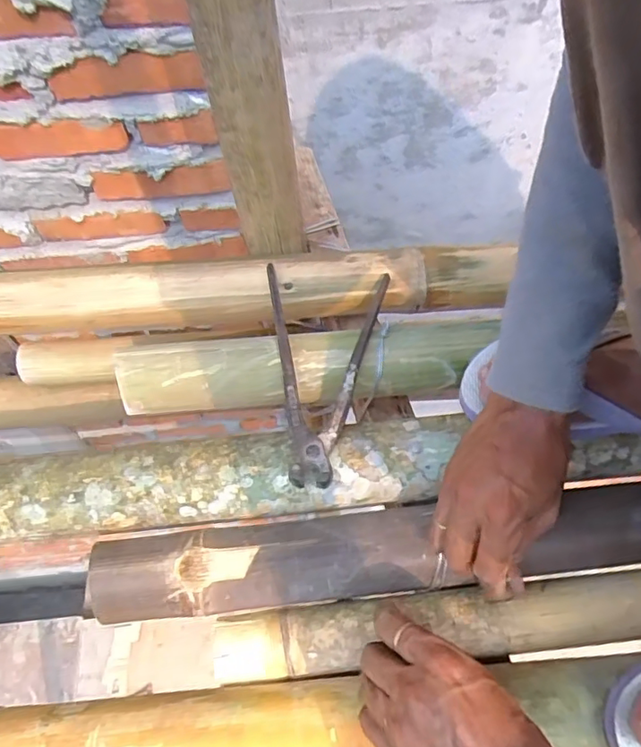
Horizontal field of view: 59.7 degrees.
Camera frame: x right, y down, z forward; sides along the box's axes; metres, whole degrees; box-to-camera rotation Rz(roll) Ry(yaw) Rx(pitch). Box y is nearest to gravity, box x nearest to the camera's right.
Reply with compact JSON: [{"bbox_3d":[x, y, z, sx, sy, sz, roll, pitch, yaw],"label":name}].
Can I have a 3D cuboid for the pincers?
[{"bbox_3d":[0.003,-0.003,0.478,0.109,0.019,0.207,6,59,-6],"label":"pincers"}]

